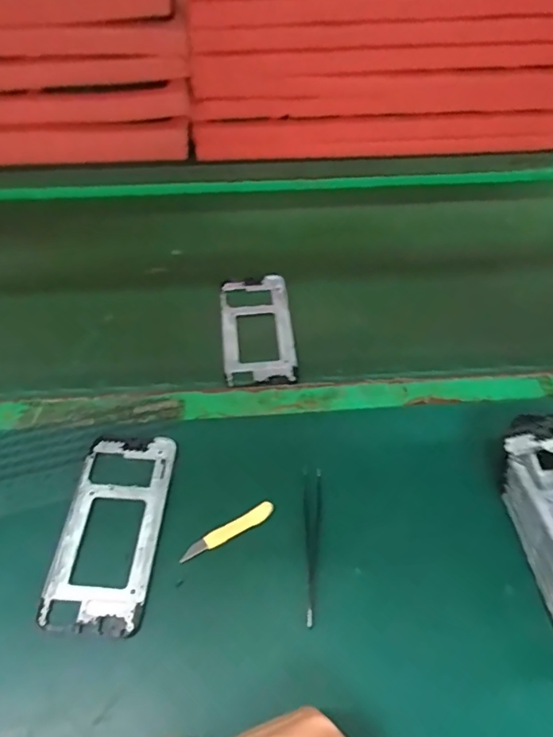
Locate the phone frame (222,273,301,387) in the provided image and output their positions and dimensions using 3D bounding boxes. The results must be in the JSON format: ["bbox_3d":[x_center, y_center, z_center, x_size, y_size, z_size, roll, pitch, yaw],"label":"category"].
[{"bbox_3d":[-0.021,-0.047,0.542,0.075,0.009,0.154,-4,51,-4],"label":"phone frame"}]

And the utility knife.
[{"bbox_3d":[-0.038,0.130,0.392,0.080,0.006,0.011,-24,56,-19],"label":"utility knife"}]

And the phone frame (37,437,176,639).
[{"bbox_3d":[-0.131,0.125,0.394,0.074,0.004,0.154,3,51,2],"label":"phone frame"}]

